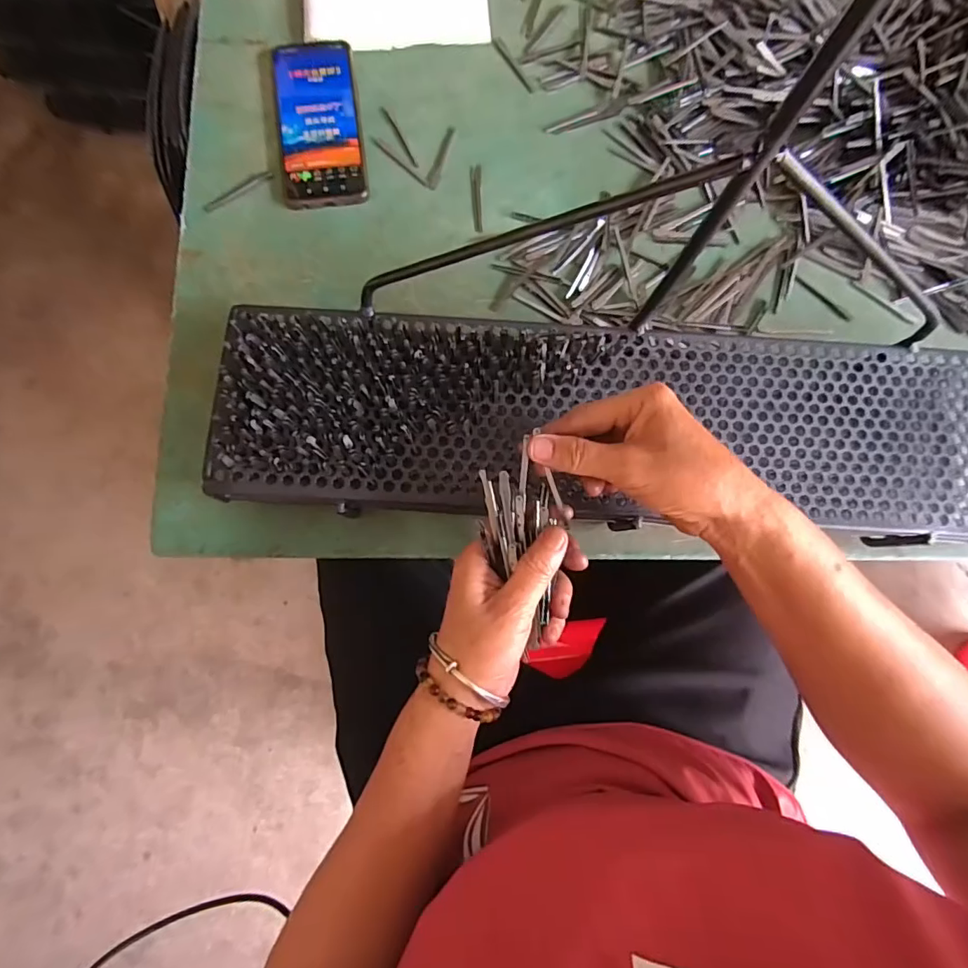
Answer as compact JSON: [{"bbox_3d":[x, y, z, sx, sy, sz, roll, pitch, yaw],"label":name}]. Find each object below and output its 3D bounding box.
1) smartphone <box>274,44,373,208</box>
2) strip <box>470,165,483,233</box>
[{"bbox_3d":[-0.152,-0.335,0.459,0.074,0.009,0.168,-7,82,-3],"label":"smartphone"},{"bbox_3d":[-0.006,-0.265,0.460,0.010,0.004,0.068,-3,82,-2],"label":"strip"}]

